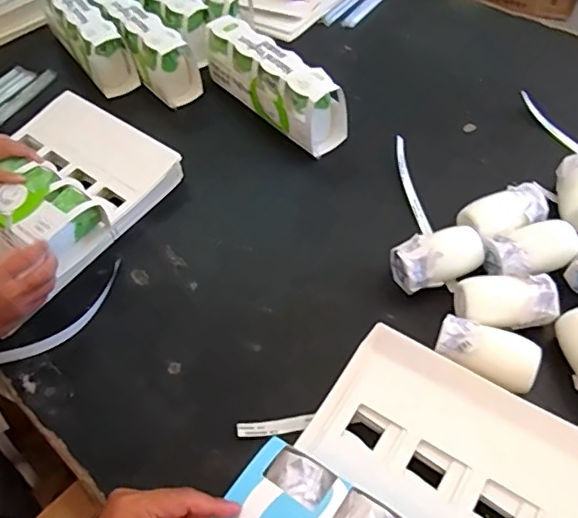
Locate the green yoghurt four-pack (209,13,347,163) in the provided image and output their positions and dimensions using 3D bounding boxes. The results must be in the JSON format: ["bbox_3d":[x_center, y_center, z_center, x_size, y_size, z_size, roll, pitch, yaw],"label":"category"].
[{"bbox_3d":[-0.022,-0.268,0.841,0.074,0.096,0.249,-35,57,-20],"label":"green yoghurt four-pack"}]

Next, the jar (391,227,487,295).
[{"bbox_3d":[0.172,0.000,0.646,0.100,0.055,0.053,-18,53,-8],"label":"jar"}]

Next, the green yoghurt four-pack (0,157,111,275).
[{"bbox_3d":[-0.314,-0.070,0.705,0.168,0.064,0.113,35,63,28],"label":"green yoghurt four-pack"}]

